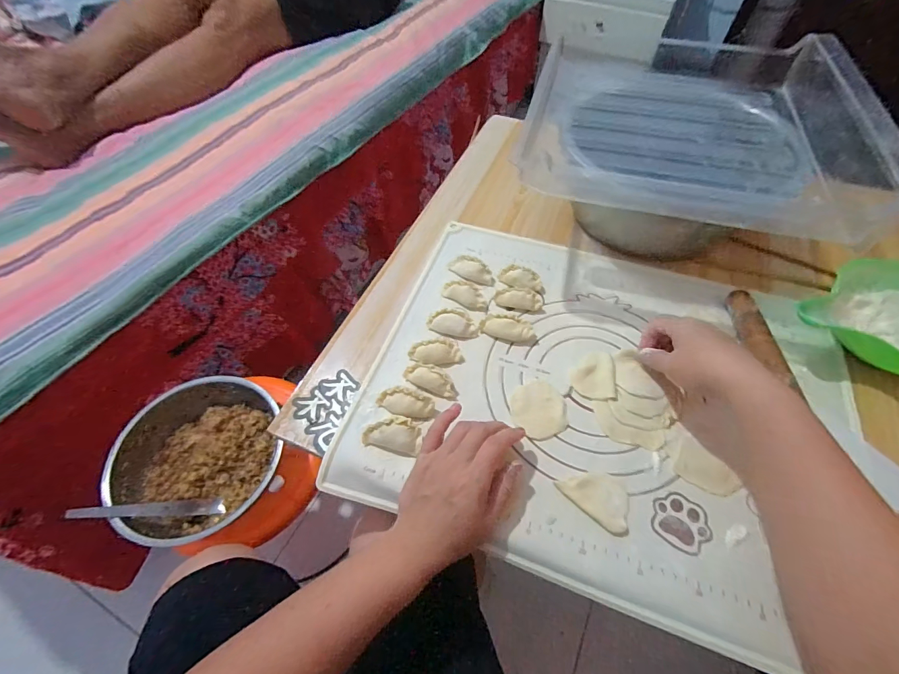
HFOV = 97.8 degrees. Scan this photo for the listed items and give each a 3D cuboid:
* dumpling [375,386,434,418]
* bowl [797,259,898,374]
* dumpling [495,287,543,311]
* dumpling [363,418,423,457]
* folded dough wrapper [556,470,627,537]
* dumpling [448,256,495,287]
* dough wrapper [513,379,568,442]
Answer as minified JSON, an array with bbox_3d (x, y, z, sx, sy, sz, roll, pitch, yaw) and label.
[{"bbox_3d":[-0.046,0.067,0.406,0.060,0.014,0.026,19,59,11],"label":"dumpling"},{"bbox_3d":[0.479,-0.021,0.435,0.172,0.050,0.138,27,61,15],"label":"bowl"},{"bbox_3d":[0.086,-0.049,0.481,0.058,0.022,0.023,12,58,7],"label":"dumpling"},{"bbox_3d":[-0.056,0.095,0.387,0.056,0.017,0.030,10,58,6],"label":"dumpling"},{"bbox_3d":[0.138,0.145,0.360,0.064,0.009,0.045,36,64,20],"label":"folded dough wrapper"},{"bbox_3d":[0.029,-0.086,0.515,0.061,0.021,0.026,33,63,18],"label":"dumpling"},{"bbox_3d":[0.095,0.075,0.410,0.059,0.004,0.059,0,57,0],"label":"dough wrapper"}]

